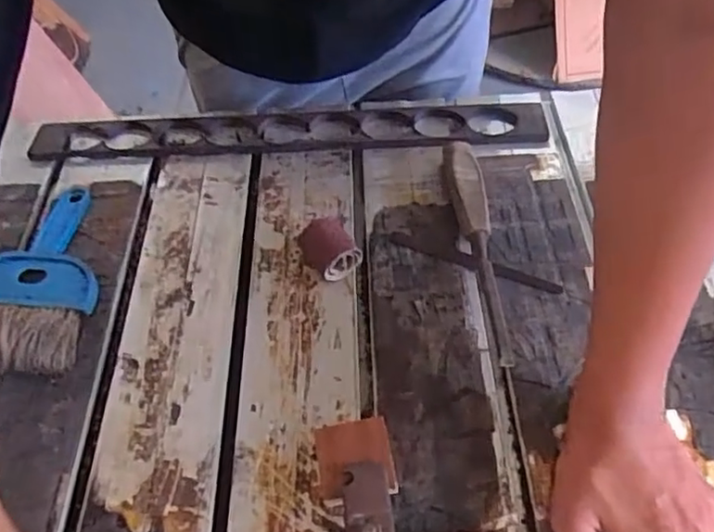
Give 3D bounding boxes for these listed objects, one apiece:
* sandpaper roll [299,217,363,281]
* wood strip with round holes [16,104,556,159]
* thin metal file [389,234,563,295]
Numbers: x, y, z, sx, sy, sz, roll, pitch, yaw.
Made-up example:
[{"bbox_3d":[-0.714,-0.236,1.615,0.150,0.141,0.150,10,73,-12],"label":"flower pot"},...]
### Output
[{"bbox_3d":[-0.024,-0.012,0.514,0.040,0.033,0.046,-23,55,-13],"label":"sandpaper roll"},{"bbox_3d":[-0.072,-0.136,0.615,0.507,0.020,0.067,1,53,4],"label":"wood strip with round holes"},{"bbox_3d":[0.096,-0.003,0.508,0.144,0.004,0.014,17,56,16],"label":"thin metal file"}]

